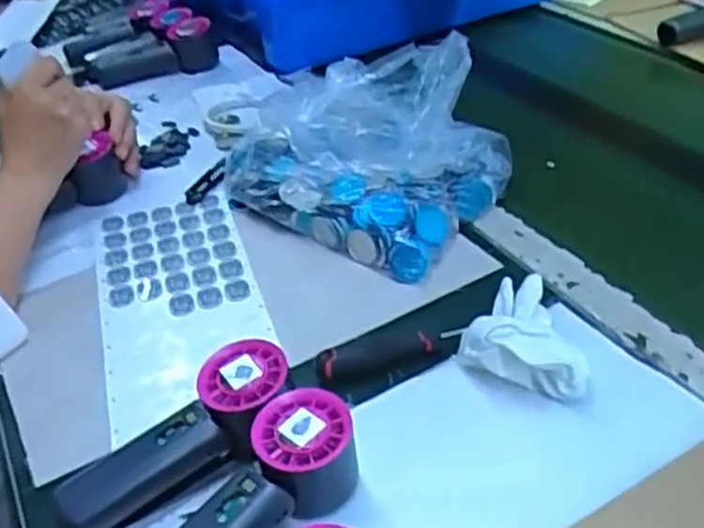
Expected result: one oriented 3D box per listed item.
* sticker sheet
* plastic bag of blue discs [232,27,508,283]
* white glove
[{"bbox_3d":[-0.144,0.023,0.620,0.125,0.009,0.272,-14,38,-12],"label":"sticker sheet"},{"bbox_3d":[0.012,-0.110,0.687,0.247,0.114,0.200,23,44,32],"label":"plastic bag of blue discs"},{"bbox_3d":[0.118,0.045,0.514,0.081,0.049,0.104,4,37,12],"label":"white glove"}]

